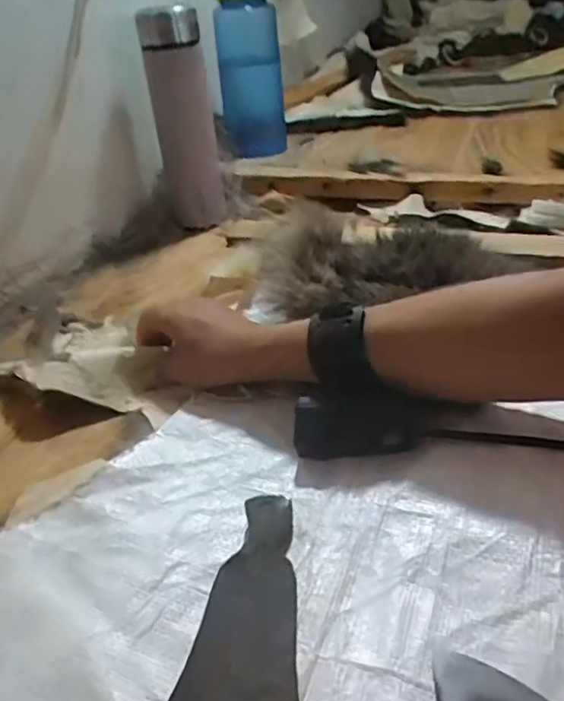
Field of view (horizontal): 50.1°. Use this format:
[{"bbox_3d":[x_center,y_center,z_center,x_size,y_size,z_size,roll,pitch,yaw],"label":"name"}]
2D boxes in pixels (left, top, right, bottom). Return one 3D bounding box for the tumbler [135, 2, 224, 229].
[{"bbox_3d":[-0.103,-0.241,0.648,0.068,0.221,0.057,-6,36,-5],"label":"tumbler"}]

